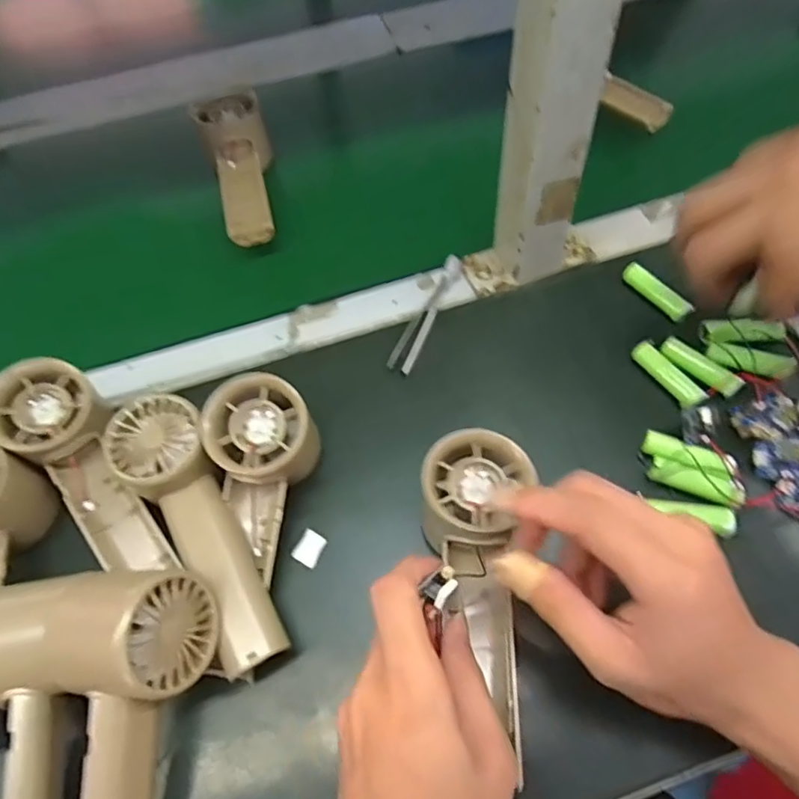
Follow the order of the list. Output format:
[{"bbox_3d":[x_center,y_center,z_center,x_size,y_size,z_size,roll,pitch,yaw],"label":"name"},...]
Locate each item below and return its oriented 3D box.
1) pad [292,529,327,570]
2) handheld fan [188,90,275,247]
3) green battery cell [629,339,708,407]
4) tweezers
[{"bbox_3d":[-0.053,0.087,0.332,0.015,0.004,0.020,22,64,14],"label":"pad"},{"bbox_3d":[-0.126,-0.186,0.468,0.055,0.051,0.142,-18,62,-8],"label":"handheld fan"},{"bbox_3d":[0.175,-0.017,0.367,0.015,0.013,0.053,-26,63,-12],"label":"green battery cell"},{"bbox_3d":[0.020,-0.063,0.405,0.016,0.014,0.104,21,63,13],"label":"tweezers"}]

